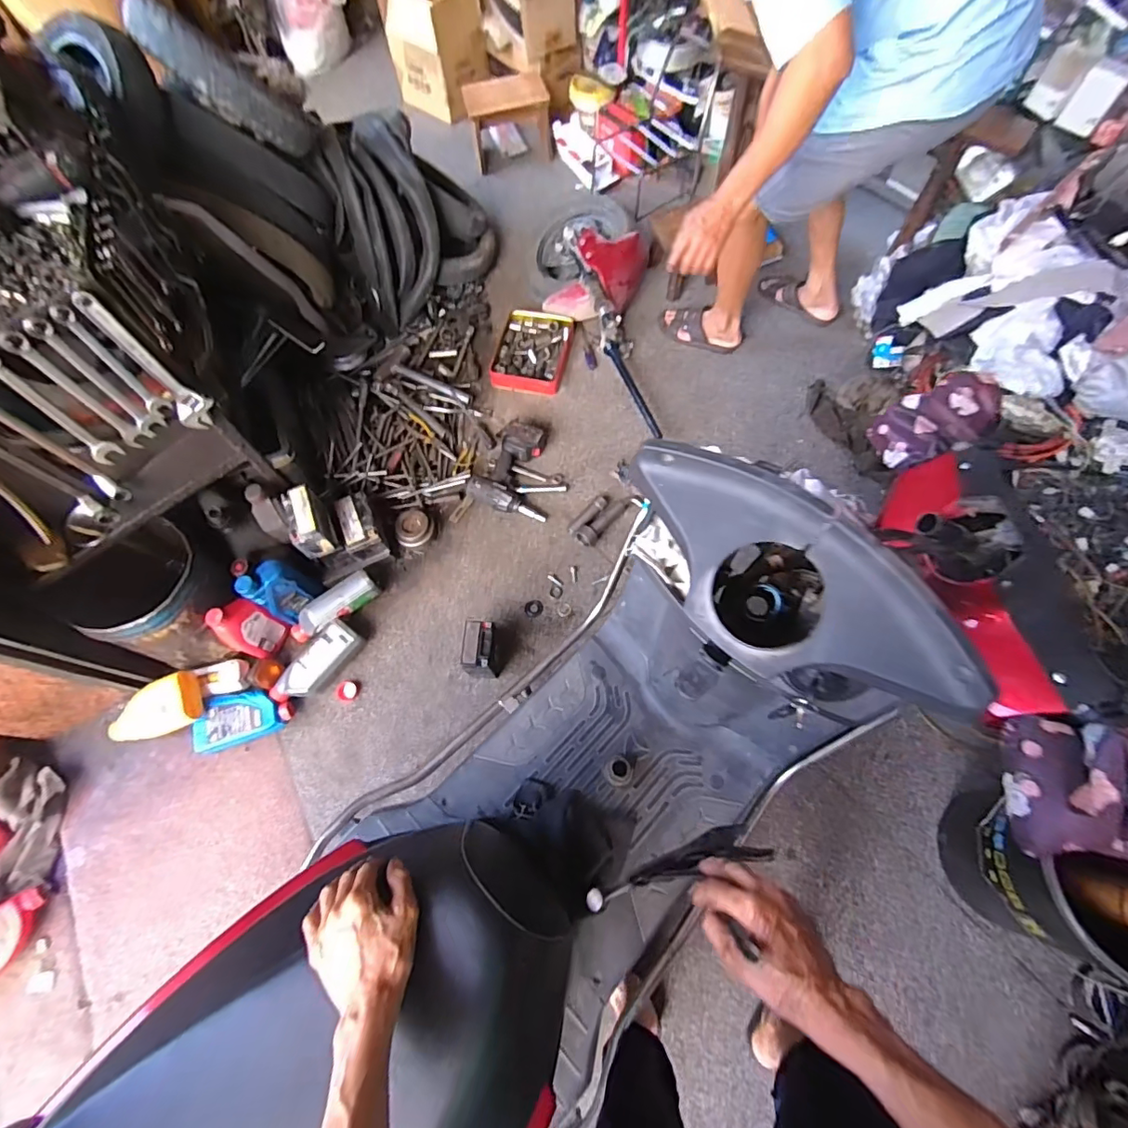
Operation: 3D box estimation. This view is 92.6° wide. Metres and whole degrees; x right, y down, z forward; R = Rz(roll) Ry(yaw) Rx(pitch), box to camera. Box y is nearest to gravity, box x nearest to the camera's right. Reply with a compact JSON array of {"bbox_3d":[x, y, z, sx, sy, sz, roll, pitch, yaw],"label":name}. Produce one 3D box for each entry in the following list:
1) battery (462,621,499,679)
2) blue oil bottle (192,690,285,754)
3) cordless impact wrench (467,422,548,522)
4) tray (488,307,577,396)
[{"bbox_3d":[-0.203,0.215,1.325,0.077,0.125,0.122,-1,66,1],"label":"battery"},{"bbox_3d":[-0.789,0.378,1.313,0.194,0.075,0.121,-16,67,-6],"label":"blue oil bottle"},{"bbox_3d":[-0.139,-0.274,1.521,0.221,0.080,0.268,11,67,6],"label":"cordless impact wrench"},{"bbox_3d":[-0.098,-0.654,1.662,0.221,0.053,0.282,13,67,7],"label":"tray"}]

